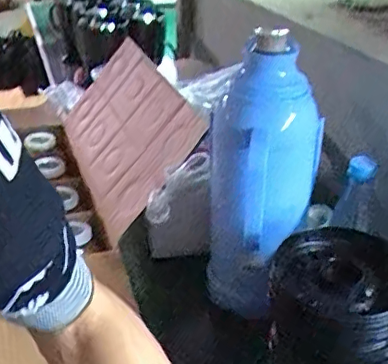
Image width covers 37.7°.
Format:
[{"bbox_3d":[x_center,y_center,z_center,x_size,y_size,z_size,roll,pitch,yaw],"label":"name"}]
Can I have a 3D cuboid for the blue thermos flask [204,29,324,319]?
[{"bbox_3d":[0.087,-0.001,0.707,0.135,0.314,0.122,4,28,3],"label":"blue thermos flask"}]

